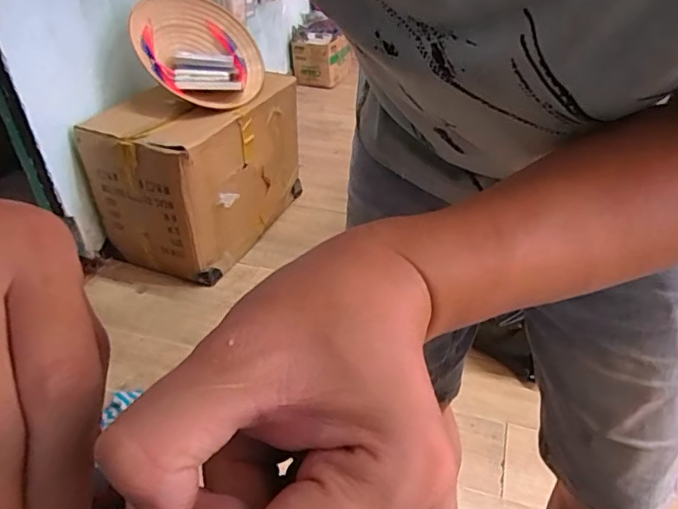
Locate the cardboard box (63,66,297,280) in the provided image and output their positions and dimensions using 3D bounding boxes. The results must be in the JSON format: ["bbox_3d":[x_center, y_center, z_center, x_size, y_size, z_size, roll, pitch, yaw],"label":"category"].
[{"bbox_3d":[-0.452,-0.274,1.753,0.398,0.454,0.621,15,40,20],"label":"cardboard box"}]

